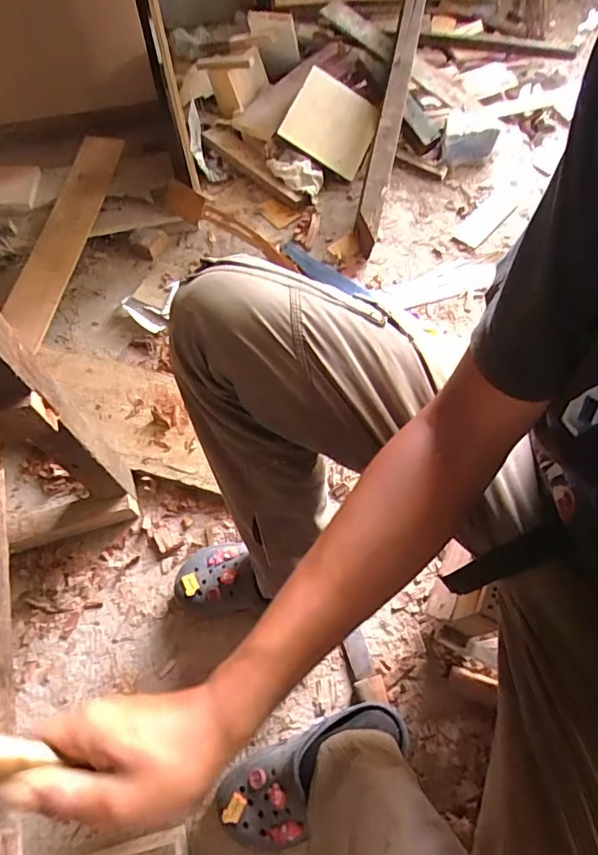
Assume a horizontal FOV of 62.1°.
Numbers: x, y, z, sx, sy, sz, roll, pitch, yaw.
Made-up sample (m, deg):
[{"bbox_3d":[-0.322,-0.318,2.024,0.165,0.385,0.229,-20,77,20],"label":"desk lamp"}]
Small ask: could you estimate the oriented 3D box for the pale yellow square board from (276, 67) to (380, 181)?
[{"bbox_3d":[0.081,-0.734,1.198,0.204,0.017,0.230,28,77,-23],"label":"pale yellow square board"}]

